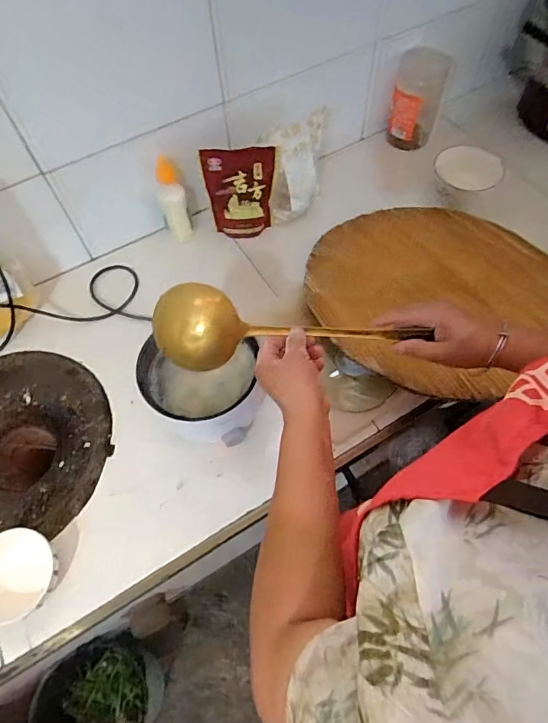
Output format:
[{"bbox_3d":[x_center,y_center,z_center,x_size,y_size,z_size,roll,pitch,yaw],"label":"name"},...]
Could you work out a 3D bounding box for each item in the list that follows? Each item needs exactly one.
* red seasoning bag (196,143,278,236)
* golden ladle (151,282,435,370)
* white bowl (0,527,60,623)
[{"bbox_3d":[-0.055,-0.306,0.835,0.125,0.185,0.034,-12,63,-3],"label":"red seasoning bag"},{"bbox_3d":[0.010,-0.035,0.536,0.290,0.046,0.083,3,63,-8],"label":"golden ladle"},{"bbox_3d":[-0.349,0.291,0.626,0.121,0.051,0.113,1,64,3],"label":"white bowl"}]

